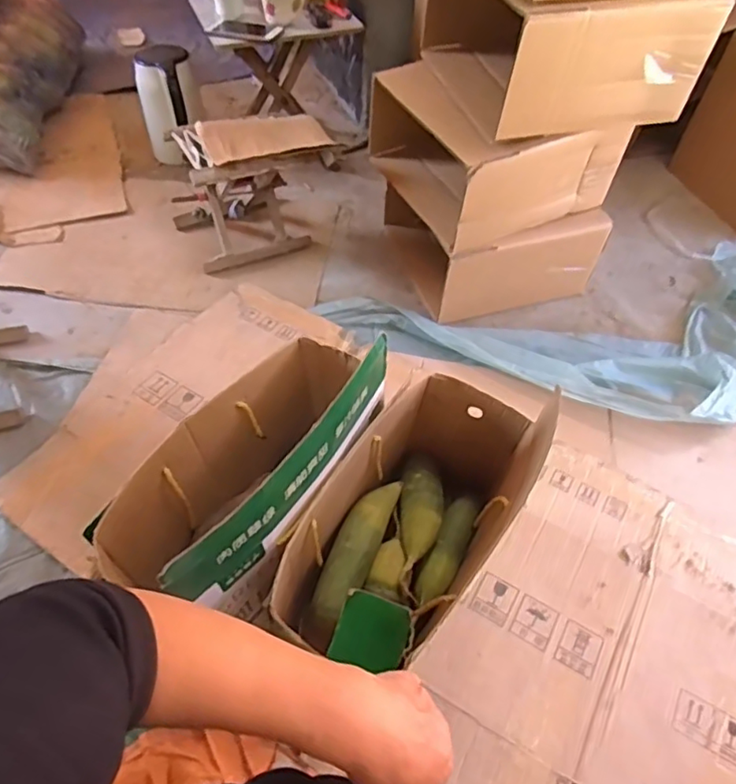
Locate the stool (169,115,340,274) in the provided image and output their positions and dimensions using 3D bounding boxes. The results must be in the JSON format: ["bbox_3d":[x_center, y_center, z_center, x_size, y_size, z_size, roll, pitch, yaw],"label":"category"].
[{"bbox_3d":[-0.255,-0.448,1.265,0.341,0.244,0.247,-12,54,-12],"label":"stool"}]

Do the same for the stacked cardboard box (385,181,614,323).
[{"bbox_3d":[0.254,-0.363,1.275,0.346,0.193,0.374,-14,54,-13],"label":"stacked cardboard box"}]

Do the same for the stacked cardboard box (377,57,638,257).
[{"bbox_3d":[0.236,-0.481,1.134,0.337,0.218,0.364,-19,55,-17],"label":"stacked cardboard box"}]

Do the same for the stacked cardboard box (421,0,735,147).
[{"bbox_3d":[0.318,-0.612,0.993,0.337,0.208,0.375,-11,53,-11],"label":"stacked cardboard box"}]

